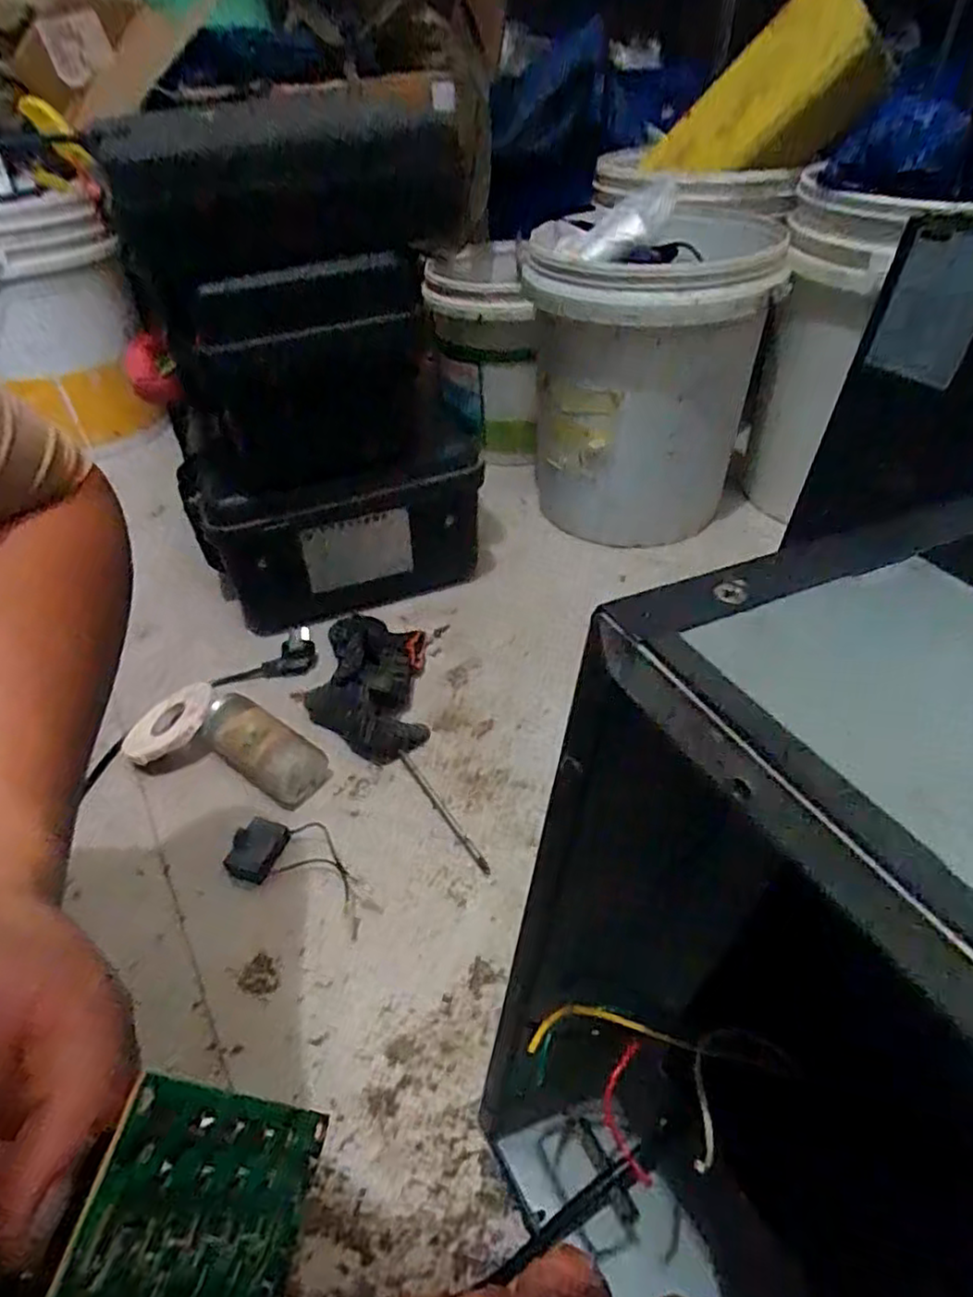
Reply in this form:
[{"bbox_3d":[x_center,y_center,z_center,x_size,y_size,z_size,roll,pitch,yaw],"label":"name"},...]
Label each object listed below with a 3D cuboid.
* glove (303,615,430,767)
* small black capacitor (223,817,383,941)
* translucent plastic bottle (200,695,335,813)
[{"bbox_3d":[-0.122,0.032,0.698,0.118,0.047,0.191,-5,42,-3],"label":"glove"},{"bbox_3d":[-0.148,0.180,0.560,0.130,0.028,0.066,14,45,18],"label":"small black capacitor"},{"bbox_3d":[-0.211,0.093,0.624,0.133,0.052,0.056,23,48,25],"label":"translucent plastic bottle"}]

